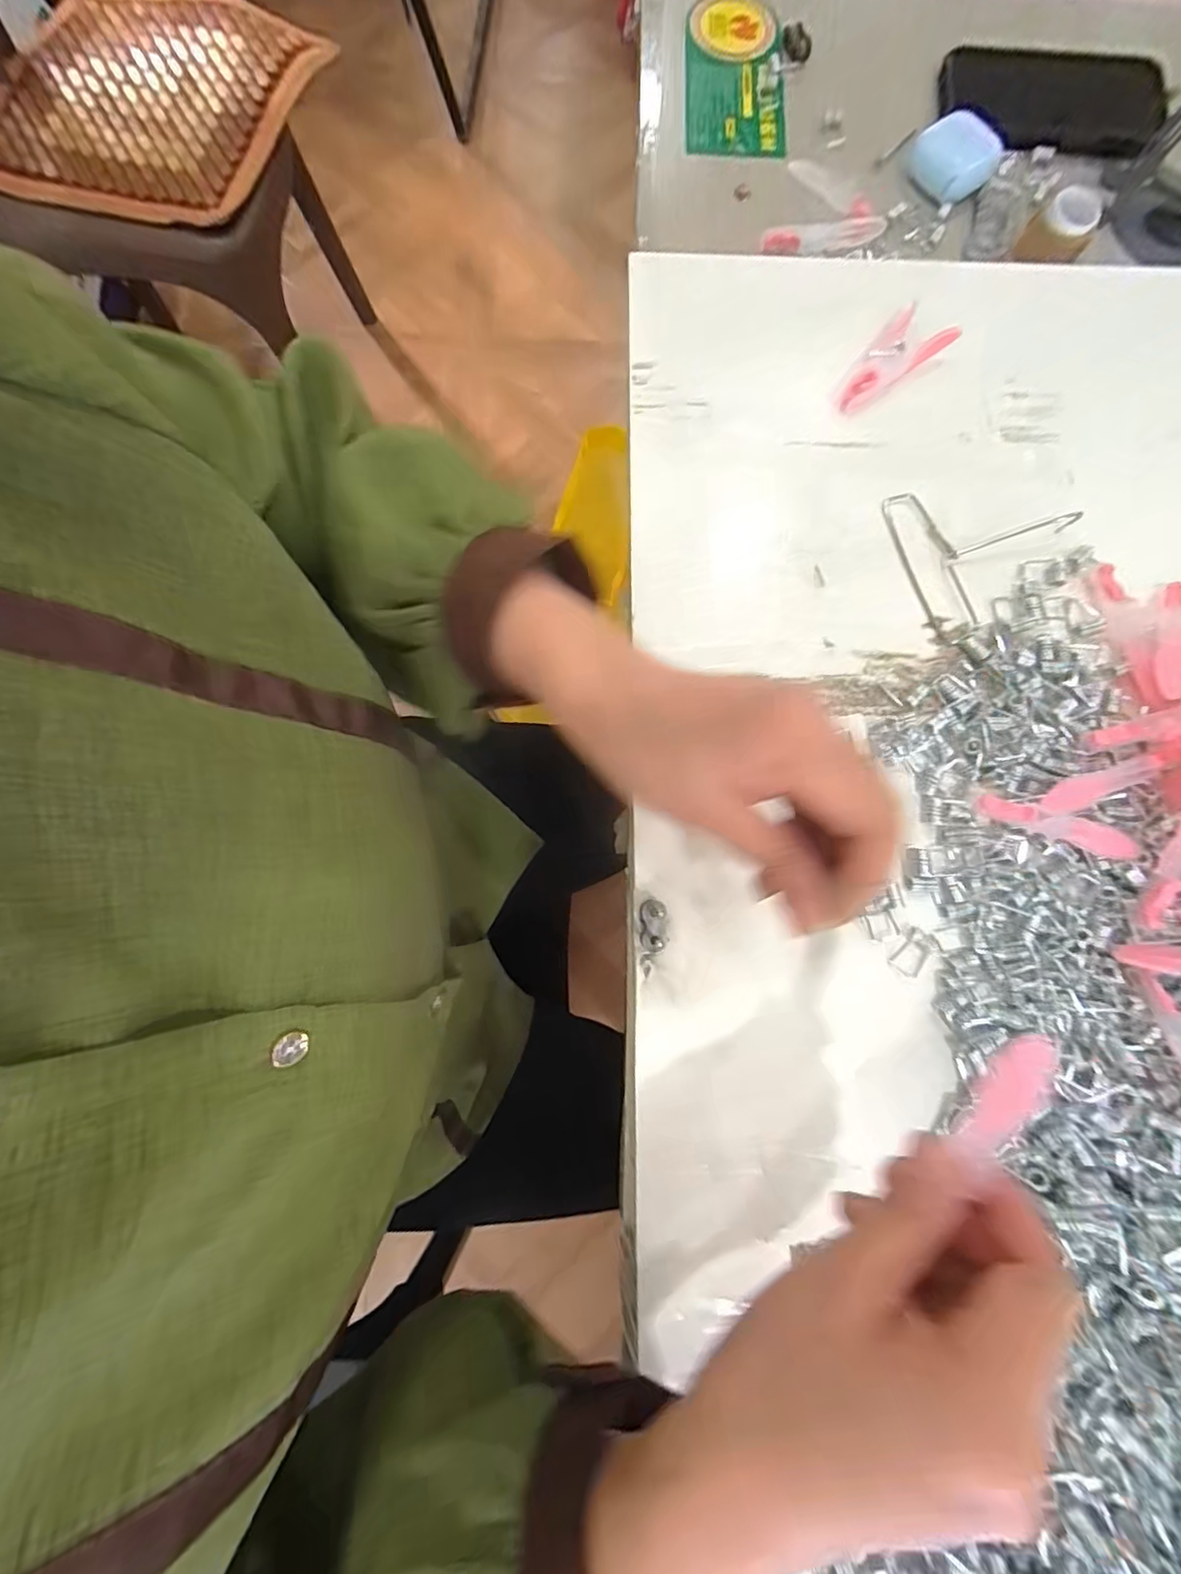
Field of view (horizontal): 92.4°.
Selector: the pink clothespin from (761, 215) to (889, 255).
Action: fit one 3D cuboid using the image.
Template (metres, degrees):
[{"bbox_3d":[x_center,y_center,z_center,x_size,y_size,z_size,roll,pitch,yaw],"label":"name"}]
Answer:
[{"bbox_3d":[0.151,-0.358,0.367,0.080,0.007,0.016,-6,76,-2],"label":"pink clothespin"}]

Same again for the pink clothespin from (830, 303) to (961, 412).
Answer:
[{"bbox_3d":[0.171,-0.242,0.324,0.034,0.015,0.073,44,82,7],"label":"pink clothespin"}]

